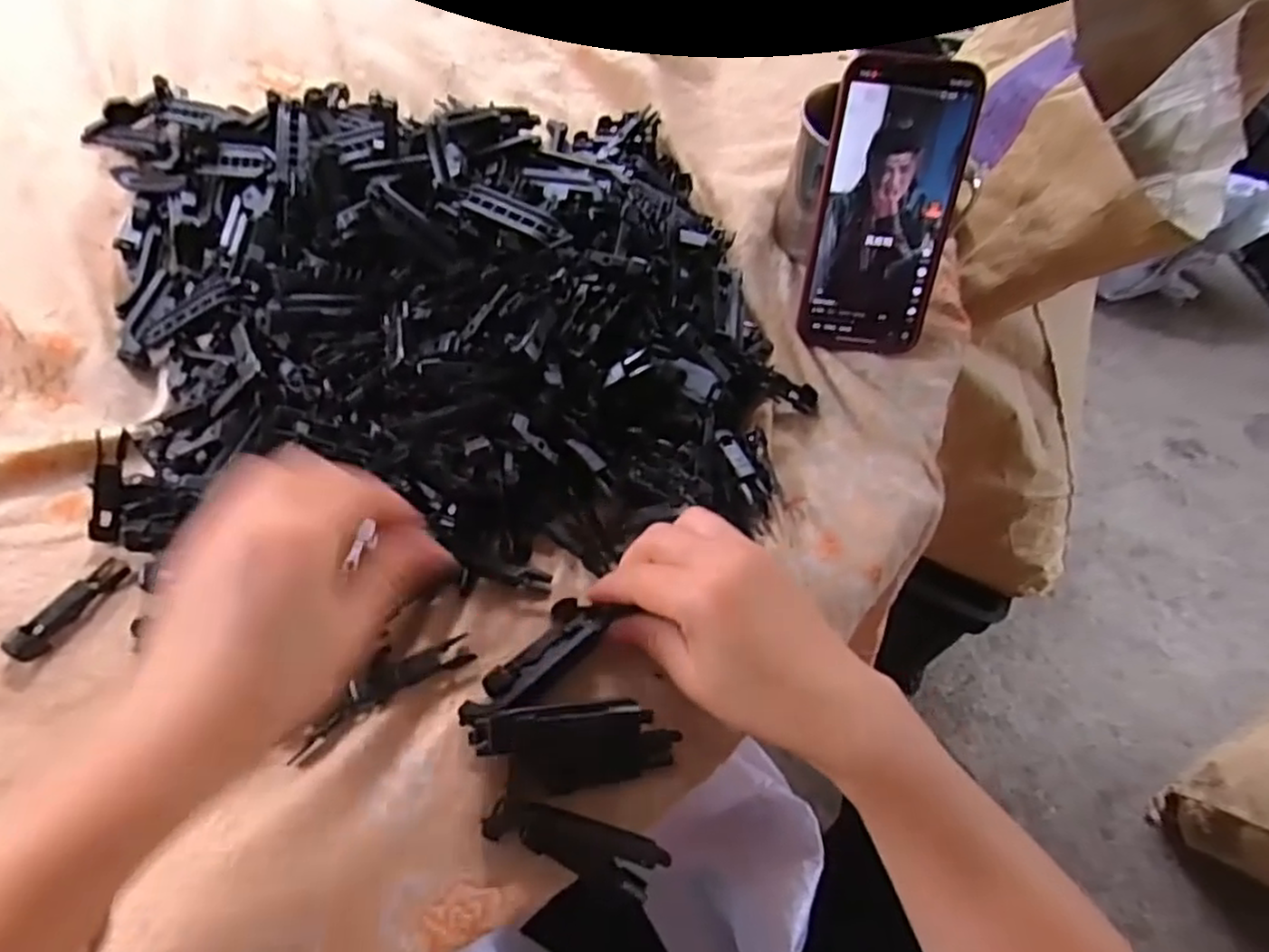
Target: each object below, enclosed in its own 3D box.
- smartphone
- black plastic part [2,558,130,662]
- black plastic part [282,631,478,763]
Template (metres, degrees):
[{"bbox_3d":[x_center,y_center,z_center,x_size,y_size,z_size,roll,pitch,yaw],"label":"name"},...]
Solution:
[{"bbox_3d":[0.144,-0.151,0.411,0.076,0.156,0.013,6,26,1],"label":"smartphone"},{"bbox_3d":[-0.268,0.062,0.337,0.016,0.009,0.056,29,62,14],"label":"black plastic part"},{"bbox_3d":[-0.117,0.095,0.324,0.085,0.012,0.021,-28,64,-18],"label":"black plastic part"}]

